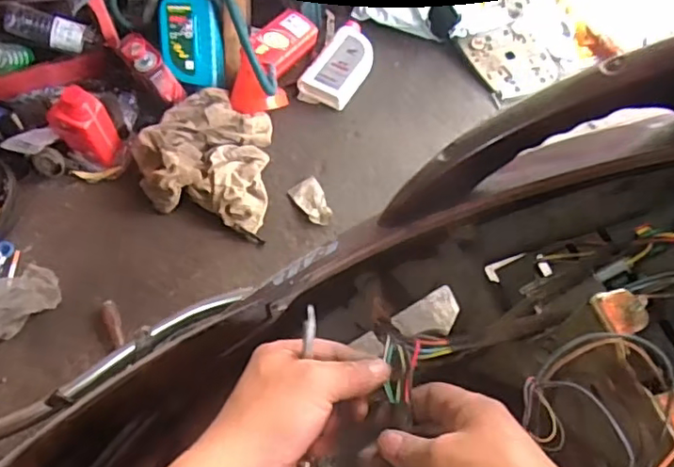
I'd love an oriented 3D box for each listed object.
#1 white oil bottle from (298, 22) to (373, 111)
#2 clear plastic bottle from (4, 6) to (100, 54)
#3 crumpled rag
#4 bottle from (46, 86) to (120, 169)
[{"bbox_3d":[0.016,-0.407,1.414,0.126,0.057,0.246,27,65,15],"label":"white oil bottle"},{"bbox_3d":[-0.604,-0.428,1.269,0.180,0.060,0.054,10,59,-20],"label":"clear plastic bottle"},{"bbox_3d":[-0.267,-0.166,1.252,0.291,0.098,0.265,14,62,8],"label":"crumpled rag"},{"bbox_3d":[-0.511,-0.223,1.205,0.089,0.181,0.075,21,63,12],"label":"bottle"}]

